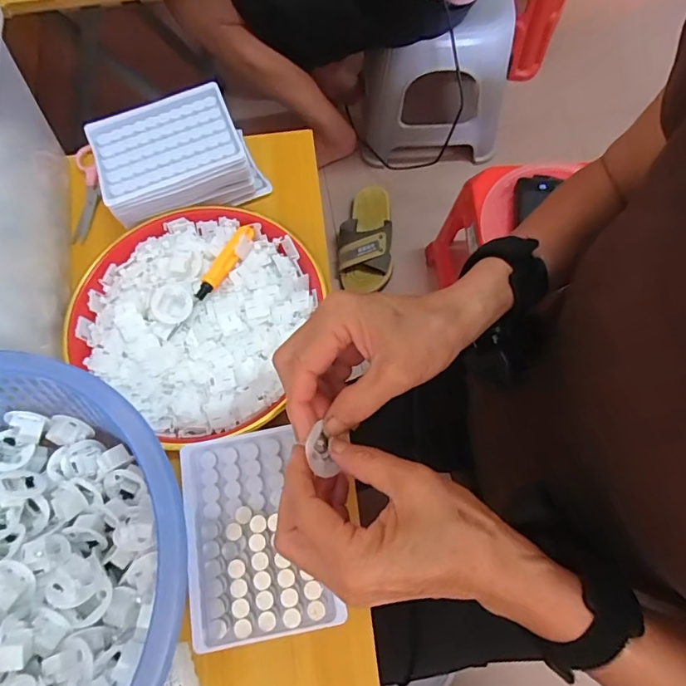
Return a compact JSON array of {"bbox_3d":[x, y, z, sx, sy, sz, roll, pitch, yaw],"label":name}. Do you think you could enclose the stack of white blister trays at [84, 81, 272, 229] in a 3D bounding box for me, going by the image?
[{"bbox_3d":[-0.160,-0.177,0.461,0.141,0.058,0.099,-21,70,-7],"label":"stack of white blister trays"}]

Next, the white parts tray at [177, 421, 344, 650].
[{"bbox_3d":[-0.061,0.124,0.317,0.089,0.013,0.128,-12,69,-4],"label":"white parts tray"}]

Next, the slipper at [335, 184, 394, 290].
[{"bbox_3d":[0.048,-0.224,1.018,0.113,0.070,0.250,3,69,2],"label":"slipper"}]

